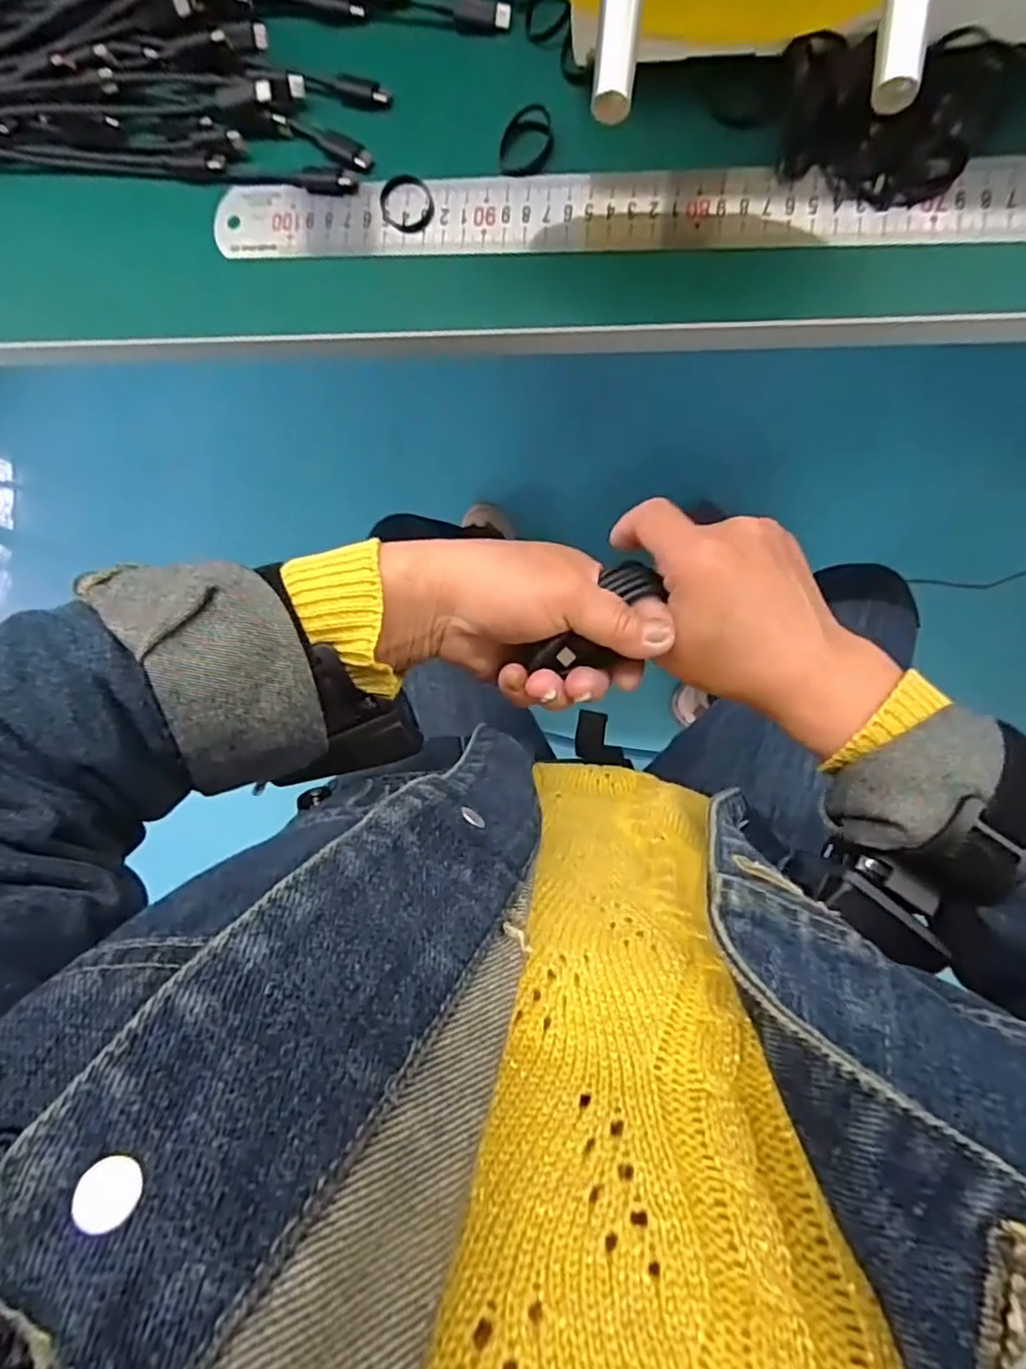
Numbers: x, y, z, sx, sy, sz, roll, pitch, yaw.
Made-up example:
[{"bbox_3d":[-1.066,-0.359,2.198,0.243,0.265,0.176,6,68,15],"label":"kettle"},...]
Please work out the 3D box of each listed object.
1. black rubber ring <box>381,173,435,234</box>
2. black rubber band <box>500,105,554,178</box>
[{"bbox_3d":[-0.052,-0.236,0.313,0.024,0.005,0.029,-42,83,5],"label":"black rubber ring"},{"bbox_3d":[0.006,-0.258,0.303,0.025,0.007,0.028,2,88,9],"label":"black rubber band"}]

